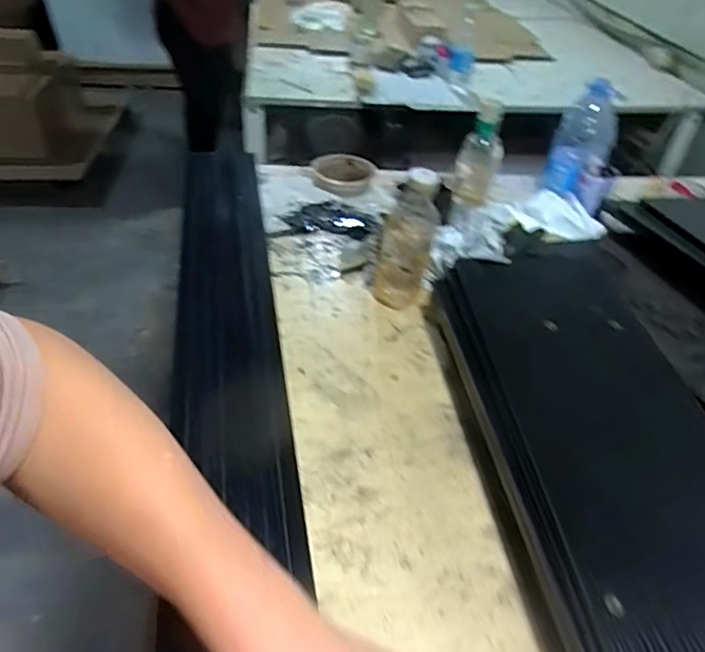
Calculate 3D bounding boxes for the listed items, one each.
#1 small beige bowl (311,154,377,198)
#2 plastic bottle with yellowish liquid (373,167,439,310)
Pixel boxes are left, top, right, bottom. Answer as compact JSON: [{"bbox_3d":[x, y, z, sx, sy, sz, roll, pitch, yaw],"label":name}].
[{"bbox_3d":[-0.019,-0.312,1.158,0.130,0.036,0.155,6,42,-1],"label":"small beige bowl"},{"bbox_3d":[0.078,-0.120,0.806,0.074,0.210,0.062,12,42,4],"label":"plastic bottle with yellowish liquid"}]

